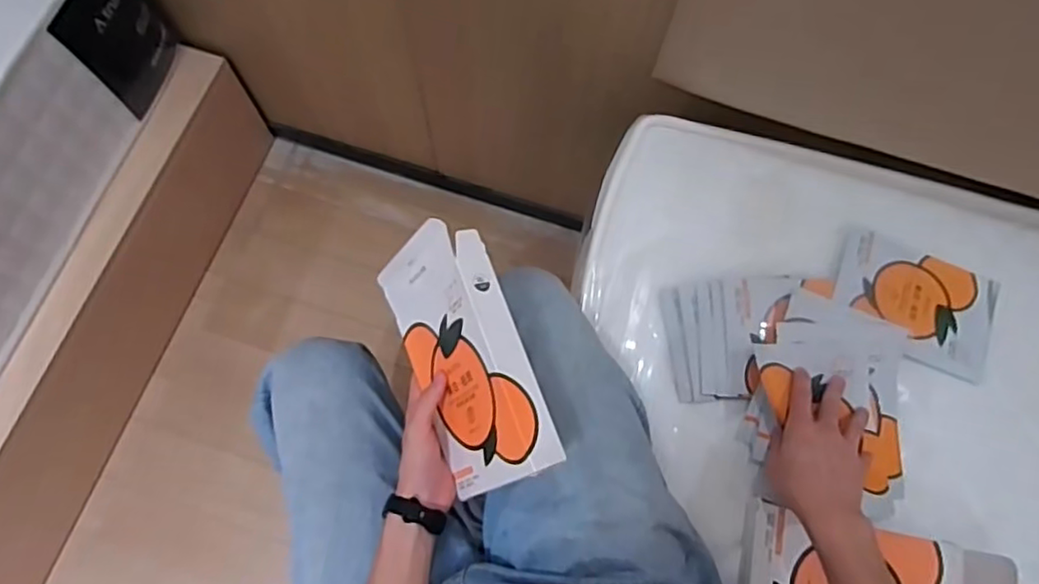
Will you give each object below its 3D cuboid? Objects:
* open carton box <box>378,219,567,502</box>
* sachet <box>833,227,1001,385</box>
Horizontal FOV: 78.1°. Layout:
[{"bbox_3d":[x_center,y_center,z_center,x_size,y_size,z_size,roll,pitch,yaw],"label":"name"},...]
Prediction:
[{"bbox_3d":[-0.053,0.061,0.592,0.031,0.138,0.235,-11,73,-41],"label":"open carton box"},{"bbox_3d":[0.448,0.011,0.725,0.180,0.011,0.135,24,69,2],"label":"sachet"}]

